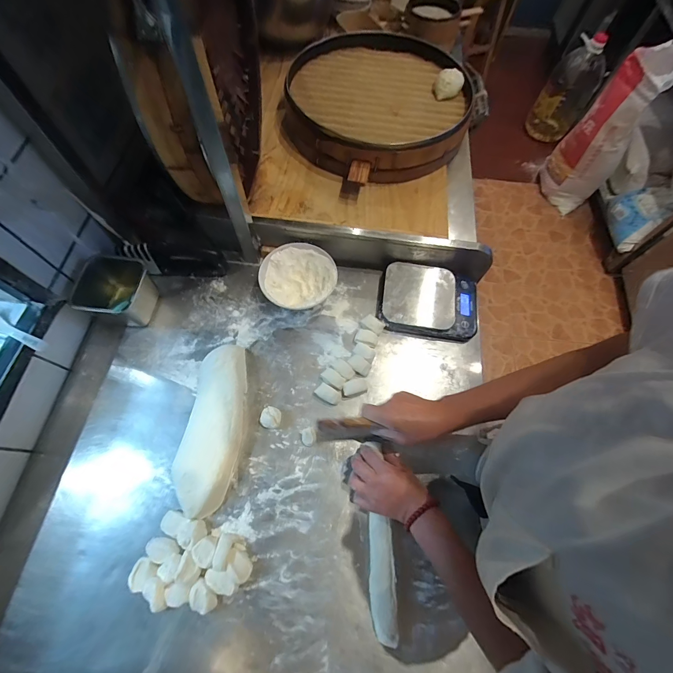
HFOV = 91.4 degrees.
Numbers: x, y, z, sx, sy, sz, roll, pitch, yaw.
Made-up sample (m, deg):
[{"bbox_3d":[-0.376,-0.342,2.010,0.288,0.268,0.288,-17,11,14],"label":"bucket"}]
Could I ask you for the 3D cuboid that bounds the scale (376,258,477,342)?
[{"bbox_3d":[0.195,-0.080,0.696,0.206,0.032,0.164,10,68,2],"label":"scale"}]

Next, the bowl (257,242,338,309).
[{"bbox_3d":[-0.078,-0.116,0.691,0.156,0.062,0.145,-8,68,-5],"label":"bowl"}]

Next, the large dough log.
[{"bbox_3d":[-0.212,0.150,0.573,0.107,0.048,0.287,6,68,1],"label":"large dough log"}]

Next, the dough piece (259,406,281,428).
[{"bbox_3d":[-0.119,0.146,0.595,0.037,0.019,0.035,1,68,-1],"label":"dough piece"}]

